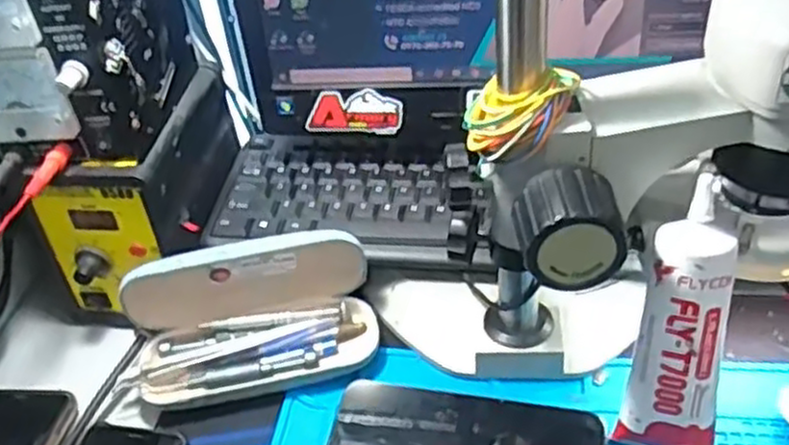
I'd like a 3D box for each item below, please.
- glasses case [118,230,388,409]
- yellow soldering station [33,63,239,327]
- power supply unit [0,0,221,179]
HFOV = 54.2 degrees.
[{"bbox_3d":[-0.095,0.062,0.511,0.162,0.080,0.077,-13,40,-8],"label":"glasses case"},{"bbox_3d":[-0.185,-0.025,0.574,0.095,0.122,0.159,1,40,9],"label":"yellow soldering station"},{"bbox_3d":[-0.204,-0.127,0.498,0.109,0.151,0.138,-2,40,5],"label":"power supply unit"}]

